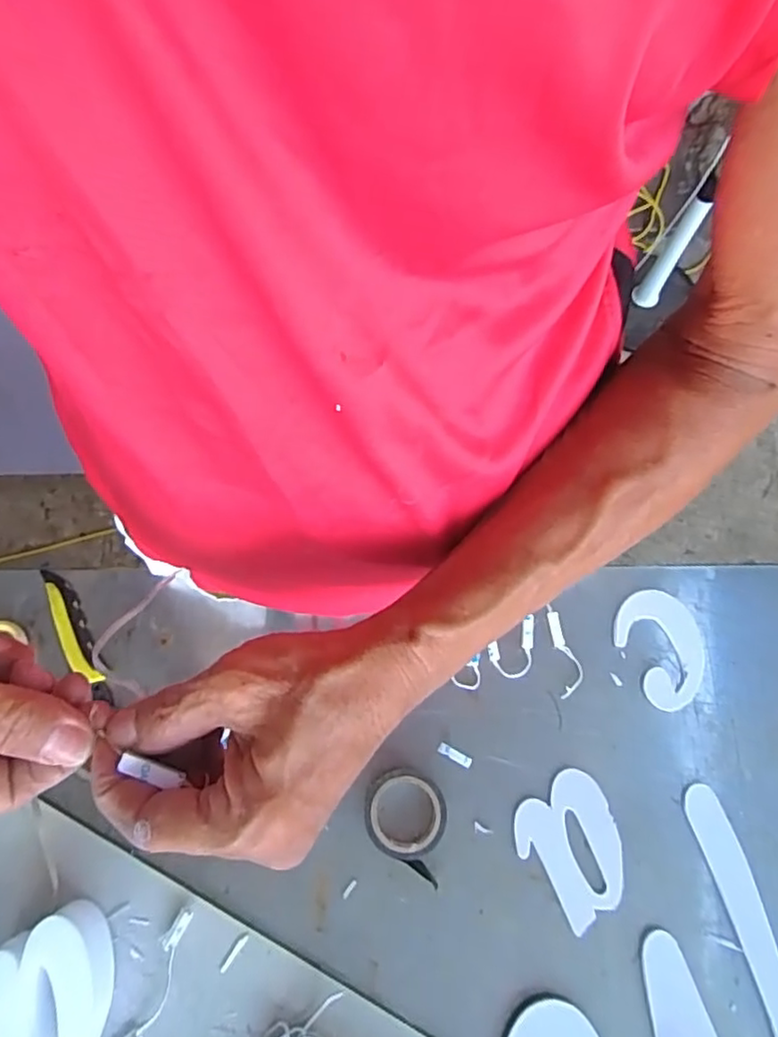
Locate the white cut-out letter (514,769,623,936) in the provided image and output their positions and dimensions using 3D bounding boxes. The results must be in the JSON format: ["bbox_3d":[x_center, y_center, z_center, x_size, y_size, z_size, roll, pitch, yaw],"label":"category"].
[{"bbox_3d":[0.133,0.231,0.447,0.069,0.007,0.084,-32,73,-12],"label":"white cut-out letter"}]

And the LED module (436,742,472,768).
[{"bbox_3d":[0.048,0.174,0.465,0.026,0.004,0.009,26,71,8],"label":"LED module"}]

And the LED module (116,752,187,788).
[{"bbox_3d":[-0.094,0.100,0.252,0.026,0.004,0.007,21,70,-7],"label":"LED module"}]

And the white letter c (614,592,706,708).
[{"bbox_3d":[0.215,0.100,0.496,0.067,0.011,0.086,-23,71,-10],"label":"white letter c"}]

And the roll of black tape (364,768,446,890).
[{"bbox_3d":[0.010,0.211,0.441,0.057,0.022,0.065,13,69,4],"label":"roll of black tape"}]

